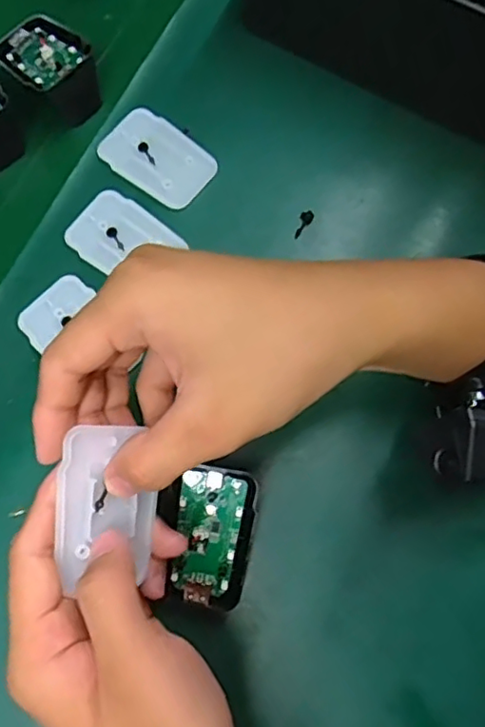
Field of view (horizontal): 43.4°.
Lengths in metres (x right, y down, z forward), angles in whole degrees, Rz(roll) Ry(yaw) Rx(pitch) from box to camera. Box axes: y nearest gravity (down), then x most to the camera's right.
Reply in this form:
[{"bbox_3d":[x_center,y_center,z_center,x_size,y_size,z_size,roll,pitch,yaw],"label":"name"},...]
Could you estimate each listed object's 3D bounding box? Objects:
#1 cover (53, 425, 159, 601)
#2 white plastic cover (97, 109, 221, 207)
[{"bbox_3d":[-0.055,0.058,0.256,0.043,0.005,0.062,3,85,-35],"label":"cover"},{"bbox_3d":[-0.052,-0.127,0.375,0.070,0.004,0.045,37,78,9],"label":"white plastic cover"}]

